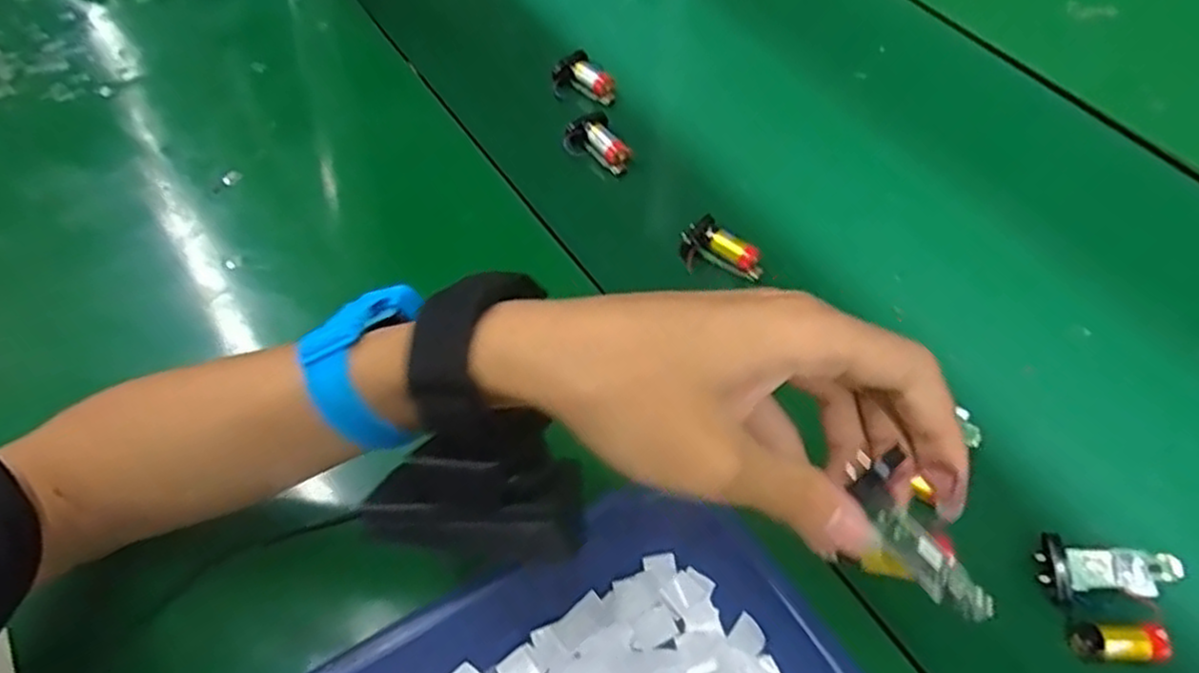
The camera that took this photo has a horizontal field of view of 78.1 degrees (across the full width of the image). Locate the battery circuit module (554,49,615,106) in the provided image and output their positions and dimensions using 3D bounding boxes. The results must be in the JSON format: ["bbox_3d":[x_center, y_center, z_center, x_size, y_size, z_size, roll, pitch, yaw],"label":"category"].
[{"bbox_3d":[-0.011,-0.201,0.577,0.030,0.020,0.050,-38,62,-22],"label":"battery circuit module"}]

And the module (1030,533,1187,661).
[{"bbox_3d":[0.235,0.122,0.344,0.054,0.036,0.051,6,49,10],"label":"module"}]

